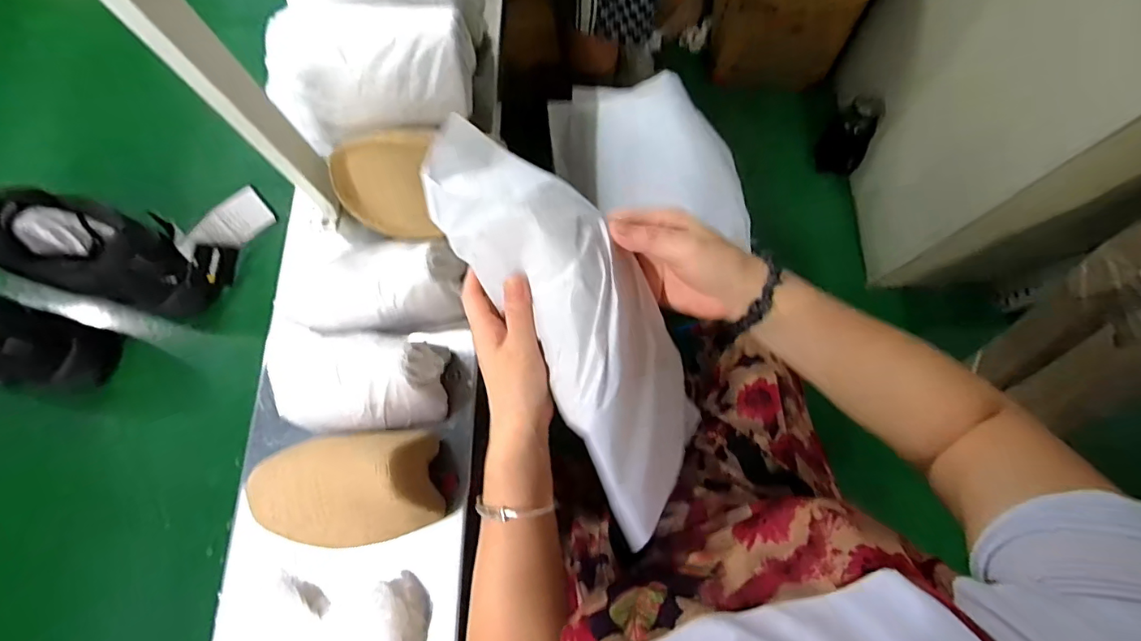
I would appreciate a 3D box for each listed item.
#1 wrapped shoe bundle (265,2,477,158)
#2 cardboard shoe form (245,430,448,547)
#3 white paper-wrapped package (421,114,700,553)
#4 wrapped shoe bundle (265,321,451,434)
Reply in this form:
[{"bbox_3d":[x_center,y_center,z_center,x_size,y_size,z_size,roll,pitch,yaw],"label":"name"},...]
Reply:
[{"bbox_3d":[-0.213,-0.263,0.553,0.220,0.129,0.111,-5,74,-1],"label":"wrapped shoe bundle"},{"bbox_3d":[-0.210,0.154,0.465,0.166,0.098,0.098,-5,74,-1],"label":"cardboard shoe form"},{"bbox_3d":[0.006,-0.006,0.372,0.104,0.063,0.298,-32,91,-8],"label":"white paper-wrapped package"},{"bbox_3d":[-0.222,0.056,0.491,0.194,0.075,0.098,8,74,3],"label":"wrapped shoe bundle"}]

